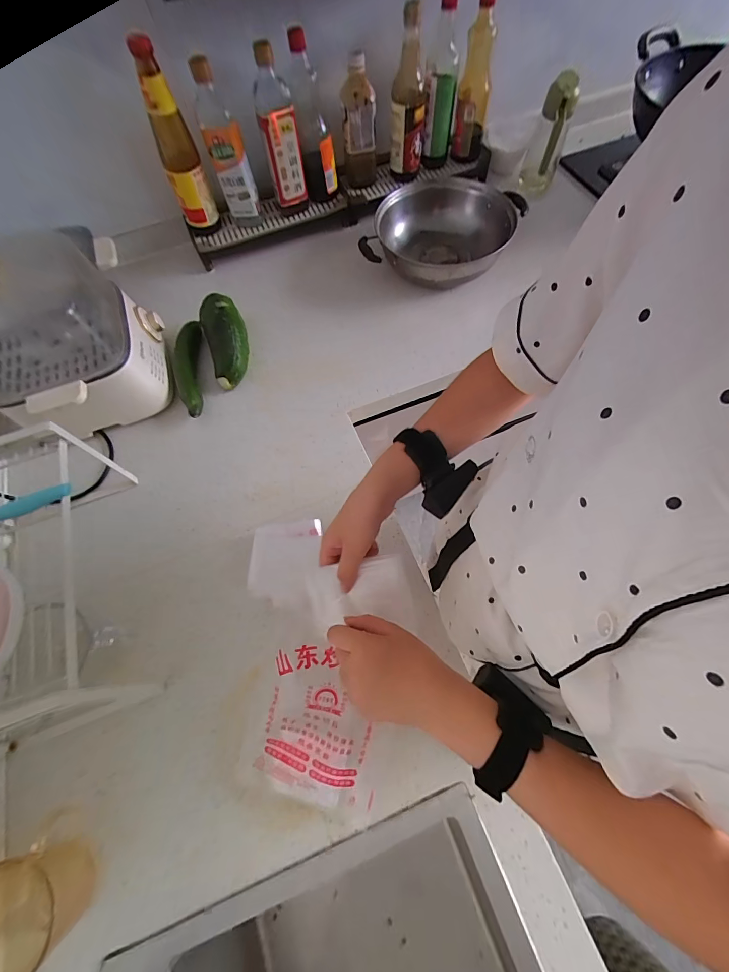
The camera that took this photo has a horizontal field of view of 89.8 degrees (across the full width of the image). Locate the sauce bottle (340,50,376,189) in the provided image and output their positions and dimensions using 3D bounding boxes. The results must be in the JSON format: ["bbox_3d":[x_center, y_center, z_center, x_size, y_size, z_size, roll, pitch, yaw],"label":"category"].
[{"bbox_3d":[-0.009,-0.686,0.703,0.060,0.202,0.074,-1,67,3],"label":"sauce bottle"}]

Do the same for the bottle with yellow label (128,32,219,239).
[{"bbox_3d":[-0.329,-0.583,0.642,0.065,0.254,0.069,-24,68,-7],"label":"bottle with yellow label"}]

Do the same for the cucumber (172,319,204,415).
[{"bbox_3d":[-0.318,-0.209,0.658,0.053,0.045,0.210,-11,67,-2],"label":"cucumber"}]

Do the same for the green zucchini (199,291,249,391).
[{"bbox_3d":[-0.250,-0.267,0.664,0.073,0.066,0.168,-21,67,-6],"label":"green zucchini"}]

